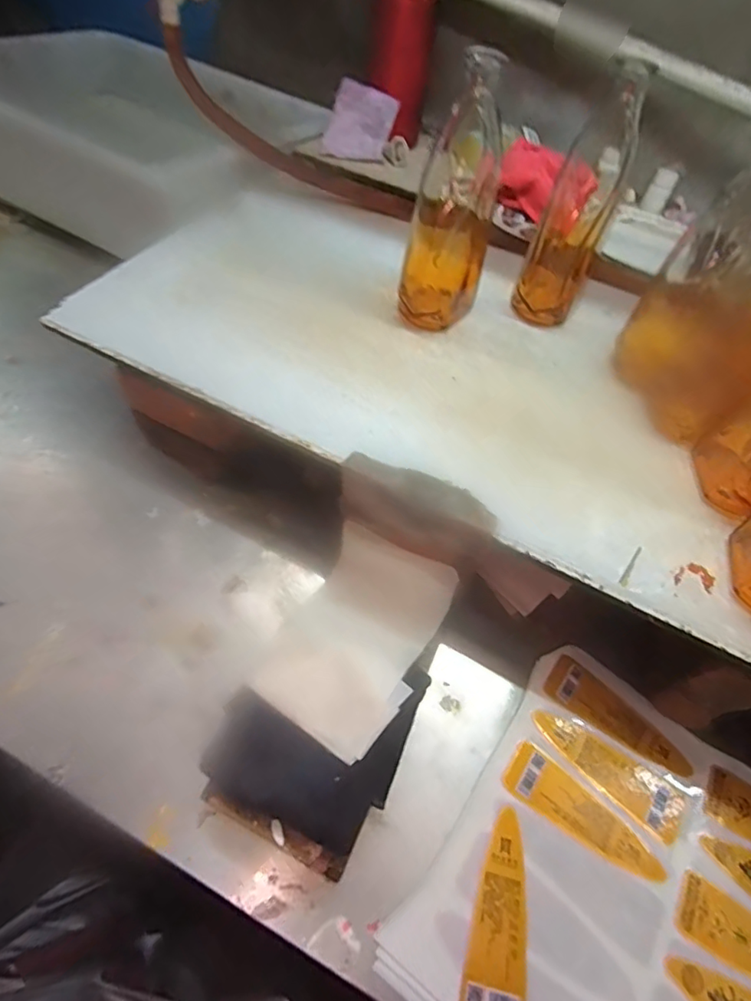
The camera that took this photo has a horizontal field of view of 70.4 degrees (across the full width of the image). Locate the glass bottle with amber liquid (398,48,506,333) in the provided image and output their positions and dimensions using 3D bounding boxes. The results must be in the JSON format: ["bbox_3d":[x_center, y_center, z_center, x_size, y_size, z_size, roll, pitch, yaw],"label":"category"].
[{"bbox_3d":[0.070,-0.267,0.490,0.073,0.209,0.075,14,59,5],"label":"glass bottle with amber liquid"}]

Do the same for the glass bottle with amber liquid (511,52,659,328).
[{"bbox_3d":[0.194,-0.280,0.509,0.059,0.209,0.069,23,60,10],"label":"glass bottle with amber liquid"}]

